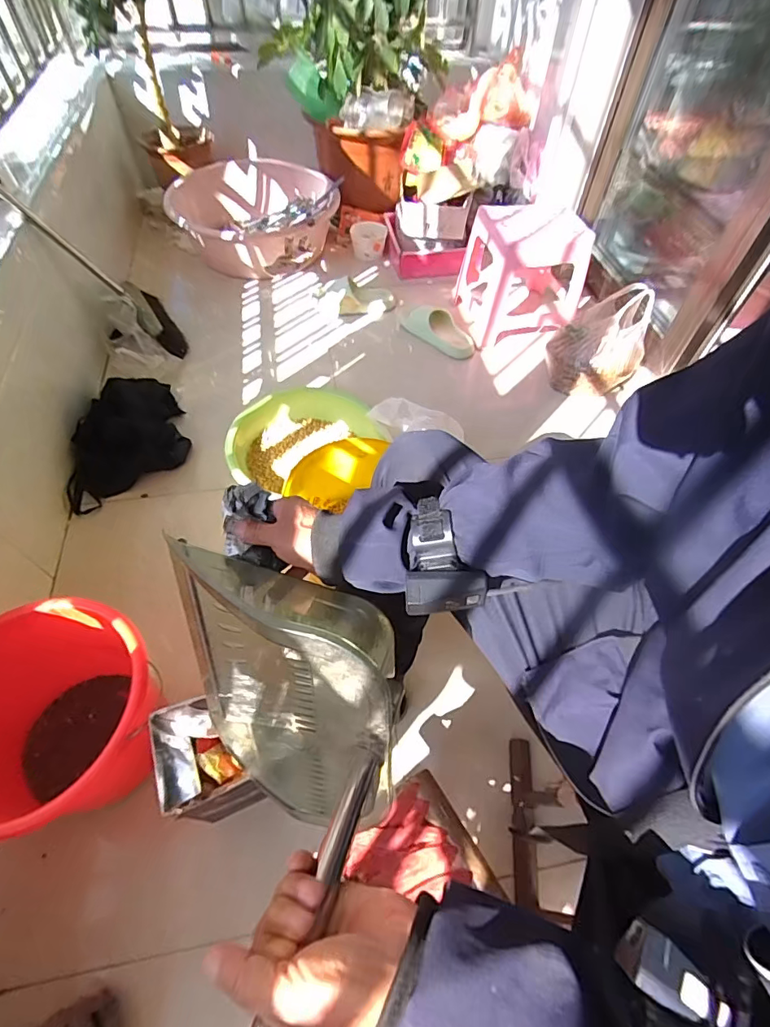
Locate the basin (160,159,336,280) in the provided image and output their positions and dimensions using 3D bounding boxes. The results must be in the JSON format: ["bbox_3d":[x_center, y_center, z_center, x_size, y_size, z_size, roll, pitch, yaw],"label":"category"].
[{"bbox_3d":[-0.433,-1.001,1.617,0.510,0.206,0.510,1,55,-2],"label":"basin"}]

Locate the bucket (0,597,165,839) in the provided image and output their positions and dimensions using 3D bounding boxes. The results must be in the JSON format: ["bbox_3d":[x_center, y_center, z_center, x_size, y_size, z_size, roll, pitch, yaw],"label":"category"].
[{"bbox_3d":[-0.439,0.288,0.681,0.249,0.259,0.268,1,55,-2],"label":"bucket"}]

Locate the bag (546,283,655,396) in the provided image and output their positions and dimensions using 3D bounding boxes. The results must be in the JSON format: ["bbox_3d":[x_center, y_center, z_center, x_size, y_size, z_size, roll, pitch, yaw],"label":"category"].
[{"bbox_3d":[0.568,-0.443,1.262,0.223,0.230,0.169,-15,57,-13],"label":"bag"}]

